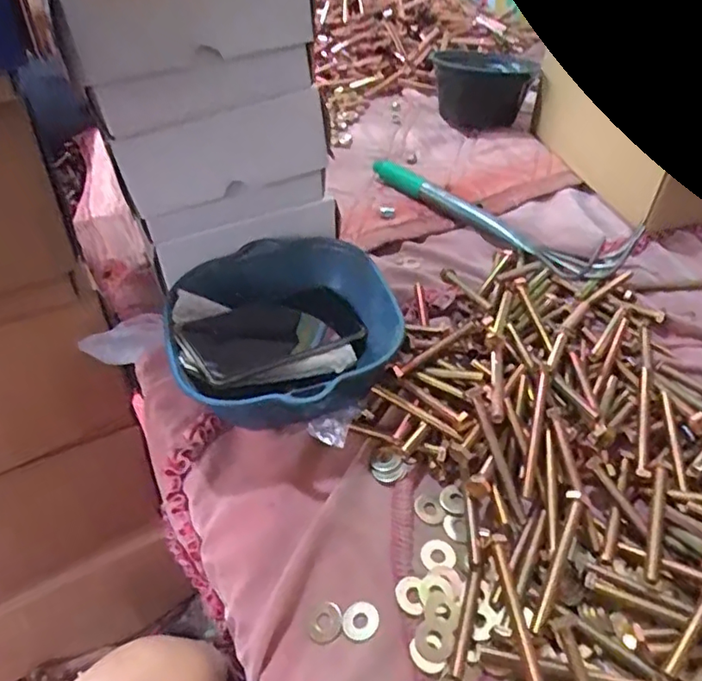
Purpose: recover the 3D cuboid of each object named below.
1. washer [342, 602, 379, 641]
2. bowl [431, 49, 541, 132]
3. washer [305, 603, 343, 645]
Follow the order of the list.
[{"bbox_3d":[0.006,0.192,0.400,0.025,0.004,0.025,-1,46,1],"label":"washer"},{"bbox_3d":[0.205,-0.401,0.912,0.146,0.084,0.140,5,47,7],"label":"bowl"},{"bbox_3d":[-0.018,0.192,0.395,0.025,0.004,0.024,-1,46,1],"label":"washer"}]

